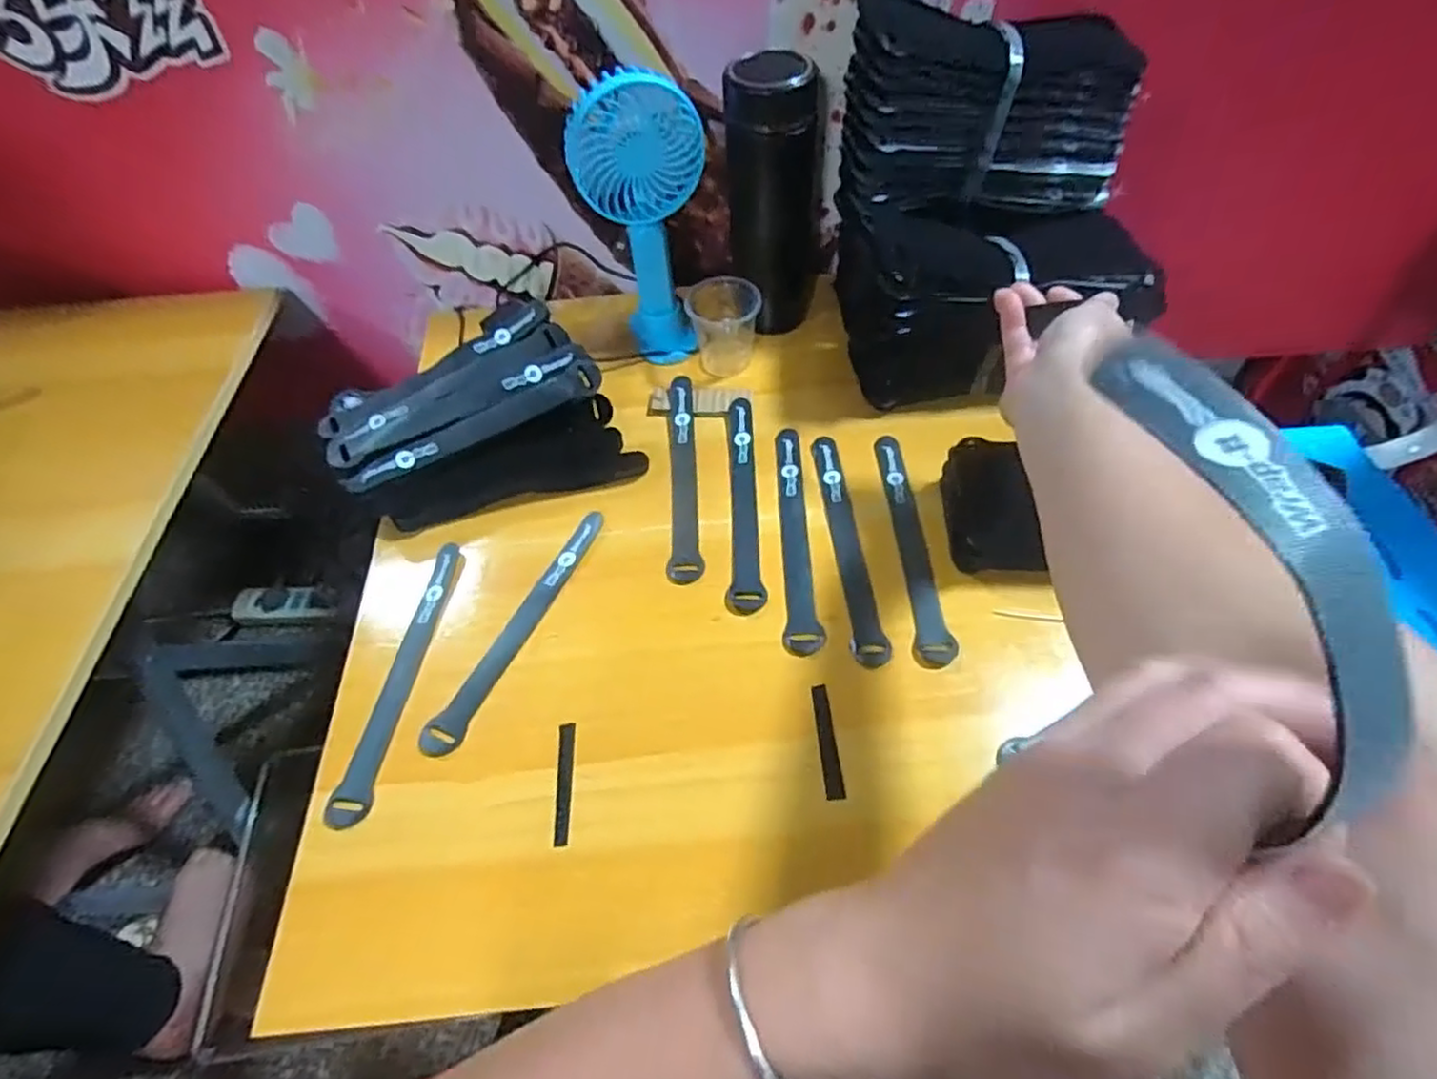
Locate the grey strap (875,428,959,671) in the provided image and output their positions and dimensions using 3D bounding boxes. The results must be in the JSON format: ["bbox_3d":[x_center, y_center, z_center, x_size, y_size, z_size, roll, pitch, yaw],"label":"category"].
[{"bbox_3d":[0.140,-0.001,0.493,0.026,0.005,0.199,0,53,1],"label":"grey strap"}]

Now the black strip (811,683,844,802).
[{"bbox_3d":[0.066,0.120,0.408,0.011,0.004,0.070,-5,56,0],"label":"black strip"}]

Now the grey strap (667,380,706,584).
[{"bbox_3d":[-0.026,-0.052,0.534,0.024,0.010,0.198,-3,56,2],"label":"grey strap"}]

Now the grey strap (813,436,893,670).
[{"bbox_3d":[0.091,0.000,0.493,0.023,0.004,0.198,-6,53,-1],"label":"grey strap"}]

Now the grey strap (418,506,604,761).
[{"bbox_3d":[-0.135,0.057,0.469,0.022,0.005,0.196,20,60,17],"label":"grey strap"}]

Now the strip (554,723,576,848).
[{"bbox_3d":[-0.093,0.146,0.409,0.010,0.004,0.071,-6,56,0],"label":"strip"}]

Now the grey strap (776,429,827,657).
[{"bbox_3d":[0.058,-0.007,0.500,0.025,0.004,0.197,-2,54,5],"label":"grey strap"}]

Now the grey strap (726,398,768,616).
[{"bbox_3d":[0.017,-0.033,0.519,0.025,0.006,0.200,-3,56,2],"label":"grey strap"}]

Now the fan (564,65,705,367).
[{"bbox_3d":[-0.059,-0.253,0.561,0.099,0.204,0.072,-5,56,0],"label":"fan"}]

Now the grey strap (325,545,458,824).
[{"bbox_3d":[-0.209,0.087,0.450,0.023,0.005,0.193,3,56,6],"label":"grey strap"}]

